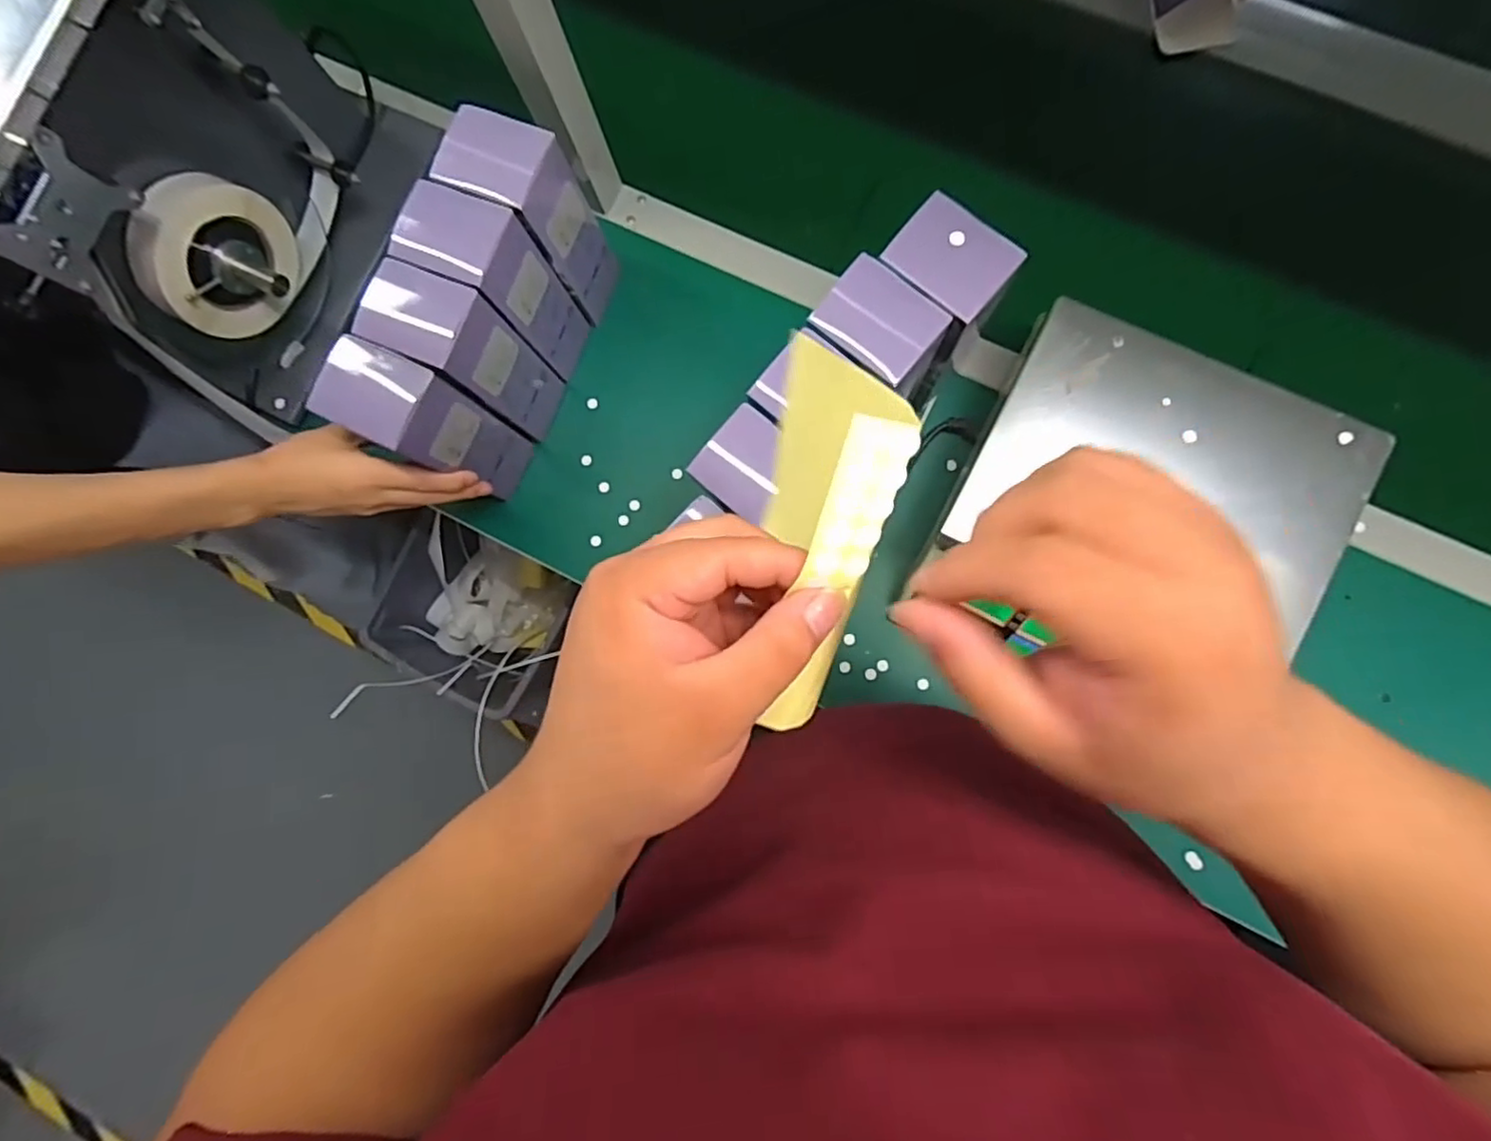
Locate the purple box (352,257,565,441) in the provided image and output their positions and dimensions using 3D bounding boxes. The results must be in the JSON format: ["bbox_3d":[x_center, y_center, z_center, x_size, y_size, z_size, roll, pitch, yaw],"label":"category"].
[{"bbox_3d":[-0.240,-0.188,0.595,0.095,0.191,0.067,28,87,7],"label":"purple box"}]

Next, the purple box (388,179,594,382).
[{"bbox_3d":[-0.209,-0.248,0.601,0.089,0.175,0.073,25,86,7],"label":"purple box"}]

